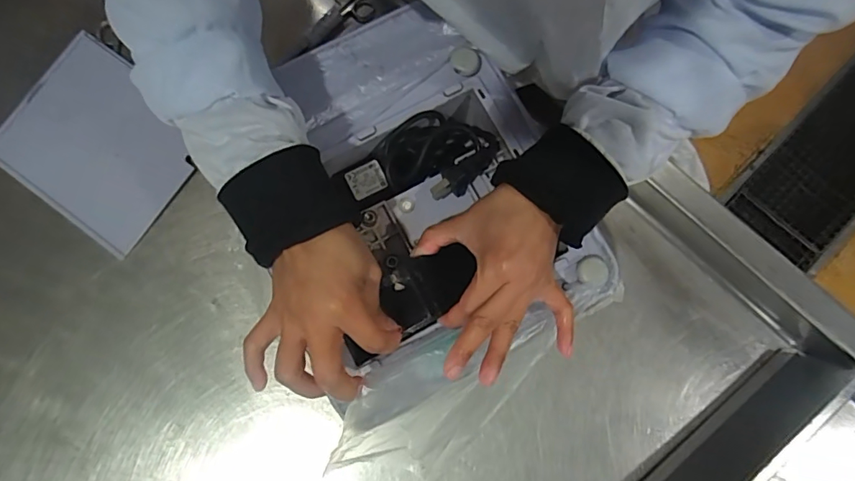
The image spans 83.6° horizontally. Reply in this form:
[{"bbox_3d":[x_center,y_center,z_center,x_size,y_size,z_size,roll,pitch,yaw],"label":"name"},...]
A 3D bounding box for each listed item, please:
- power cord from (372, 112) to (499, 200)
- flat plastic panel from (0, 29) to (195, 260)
[{"bbox_3d":[0.004,-0.072,0.401,0.090,0.027,0.072,25,80,5],"label":"power cord"},{"bbox_3d":[-0.347,-0.105,0.511,0.196,0.008,0.159,37,79,2],"label":"flat plastic panel"}]

